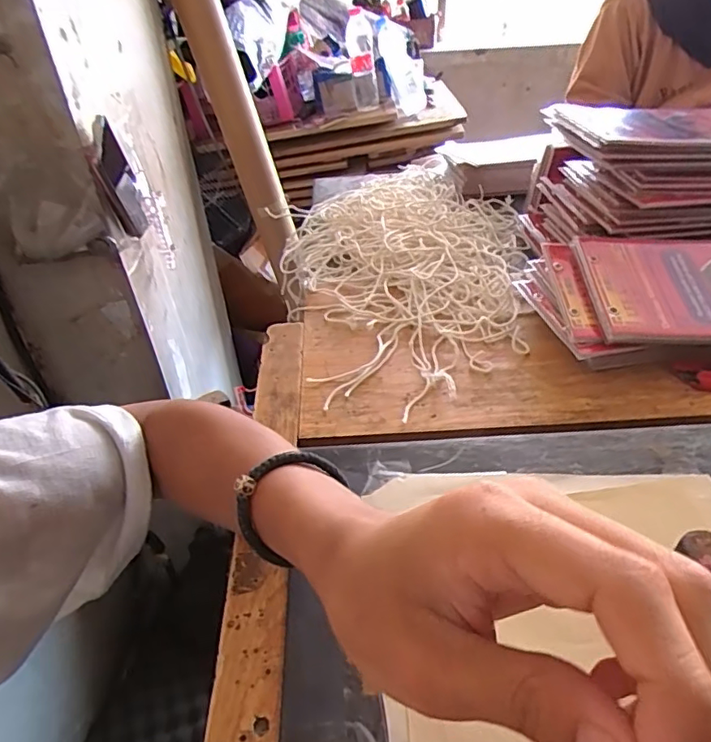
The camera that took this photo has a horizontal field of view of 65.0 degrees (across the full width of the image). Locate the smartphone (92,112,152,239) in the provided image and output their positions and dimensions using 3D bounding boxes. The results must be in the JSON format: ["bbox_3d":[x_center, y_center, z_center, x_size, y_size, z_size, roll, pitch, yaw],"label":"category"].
[{"bbox_3d":[-0.321,-0.256,0.770,0.014,0.171,0.089,3,69,-1],"label":"smartphone"}]

